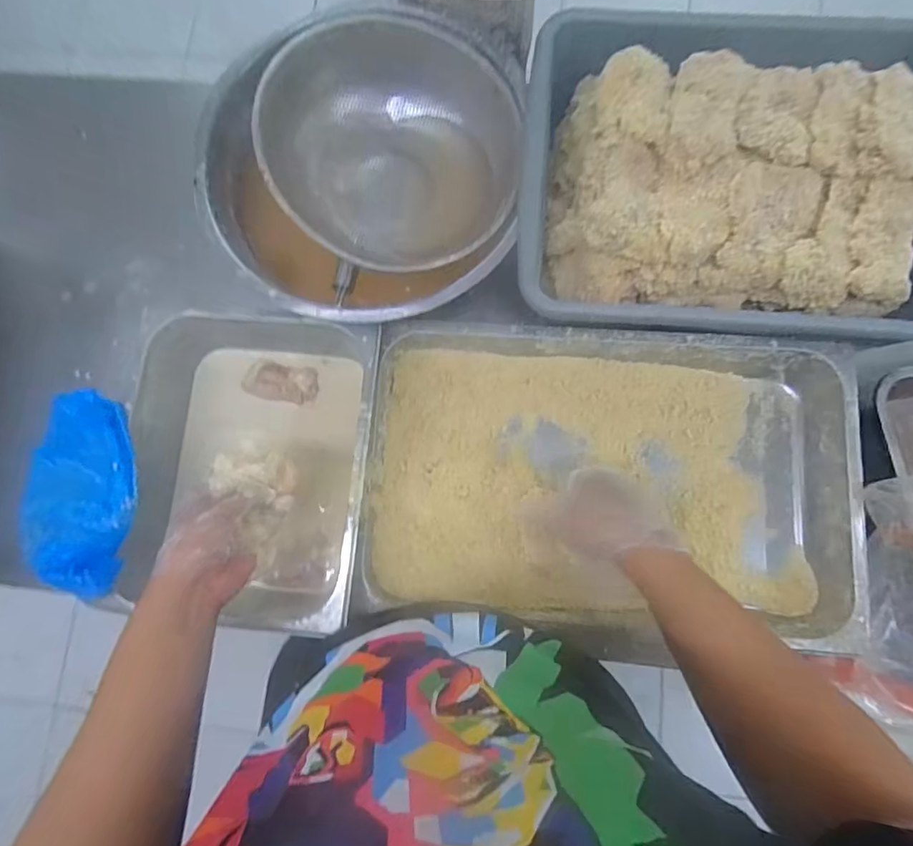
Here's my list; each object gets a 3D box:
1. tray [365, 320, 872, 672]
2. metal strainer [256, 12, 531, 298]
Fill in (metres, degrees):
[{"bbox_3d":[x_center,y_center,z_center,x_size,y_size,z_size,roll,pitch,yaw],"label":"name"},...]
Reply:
[{"bbox_3d":[0.161,0.065,0.575,0.511,0.065,0.327,6,81,4],"label":"tray"},{"bbox_3d":[-0.062,-0.285,0.581,0.248,0.168,0.281,4,81,4],"label":"metal strainer"}]

